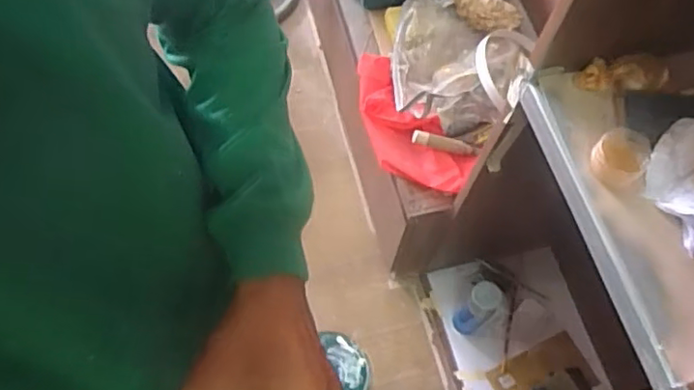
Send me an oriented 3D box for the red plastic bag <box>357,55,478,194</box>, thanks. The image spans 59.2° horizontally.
[{"bbox_3d":[0.112,-0.137,1.265,0.149,0.051,0.356,-35,71,-18],"label":"red plastic bag"}]

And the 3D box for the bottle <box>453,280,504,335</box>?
[{"bbox_3d":[0.287,0.256,1.359,0.061,0.217,0.064,1,64,-3],"label":"bottle"}]

